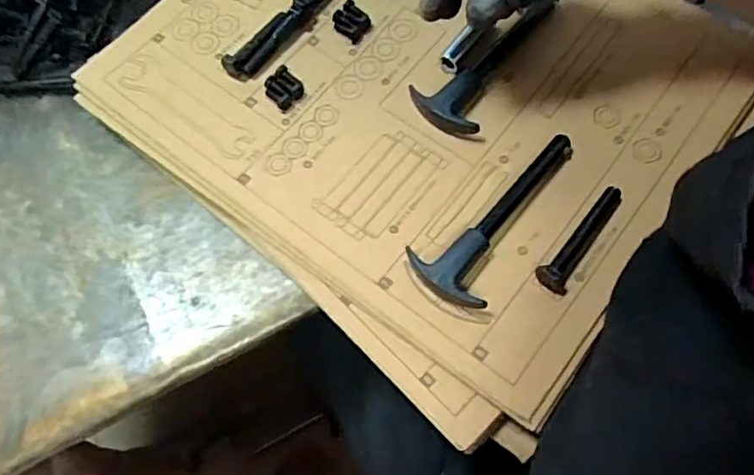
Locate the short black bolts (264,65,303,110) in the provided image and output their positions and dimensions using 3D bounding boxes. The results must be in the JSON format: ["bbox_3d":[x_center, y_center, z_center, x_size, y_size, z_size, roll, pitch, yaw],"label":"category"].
[{"bbox_3d":[-0.064,-0.102,0.412,0.023,0.006,0.028,-43,73,-13],"label":"short black bolts"}]

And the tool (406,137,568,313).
[{"bbox_3d":[0.075,-0.016,0.362,0.051,0.019,0.129,38,75,16],"label":"tool"}]

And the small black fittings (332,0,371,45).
[{"bbox_3d":[-0.018,-0.155,0.430,0.022,0.007,0.027,-43,73,-13],"label":"small black fittings"}]

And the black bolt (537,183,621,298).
[{"bbox_3d":[0.120,-0.002,0.355,0.019,0.013,0.075,32,74,14],"label":"black bolt"}]

